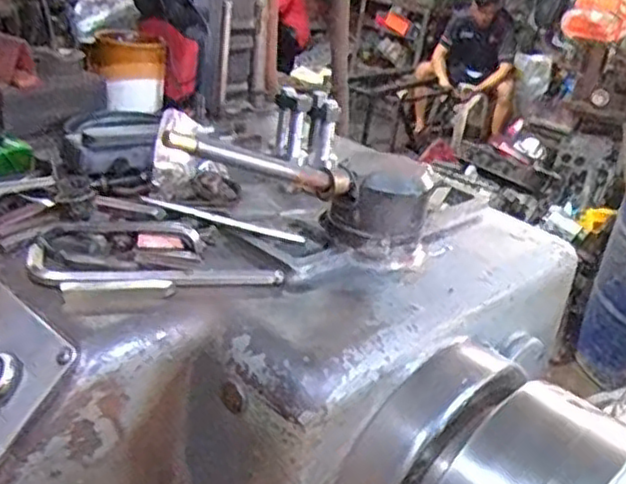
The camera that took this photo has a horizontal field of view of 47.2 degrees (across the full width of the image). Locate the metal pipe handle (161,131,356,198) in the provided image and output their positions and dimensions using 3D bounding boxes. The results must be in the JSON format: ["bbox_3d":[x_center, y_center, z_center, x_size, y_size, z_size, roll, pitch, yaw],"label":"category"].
[{"bbox_3d":[-0.037,-0.056,0.503,0.166,0.024,0.022,11,16,-46],"label":"metal pipe handle"}]

